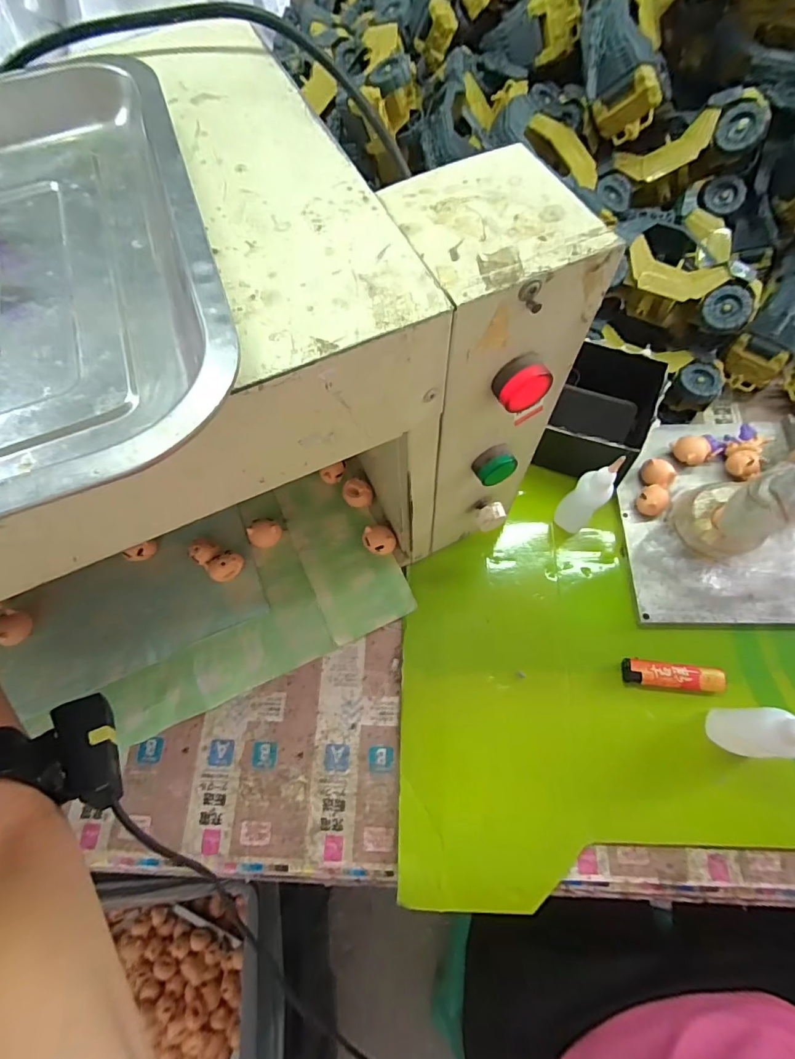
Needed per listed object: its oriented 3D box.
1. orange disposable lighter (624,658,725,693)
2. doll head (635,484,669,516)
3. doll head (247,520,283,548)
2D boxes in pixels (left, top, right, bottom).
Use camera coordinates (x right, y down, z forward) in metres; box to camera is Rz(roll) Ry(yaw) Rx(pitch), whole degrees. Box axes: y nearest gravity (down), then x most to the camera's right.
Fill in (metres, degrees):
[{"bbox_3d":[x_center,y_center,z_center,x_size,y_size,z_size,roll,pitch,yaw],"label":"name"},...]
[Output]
[{"bbox_3d":[0.230,0.122,0.388,0.078,0.008,0.021,8,66,3],"label":"orange disposable lighter"},{"bbox_3d":[0.238,-0.029,0.437,0.024,0.025,0.029,31,73,14],"label":"doll head"},{"bbox_3d":[-0.122,0.003,0.430,0.027,0.016,0.023,-38,71,-12],"label":"doll head"}]

